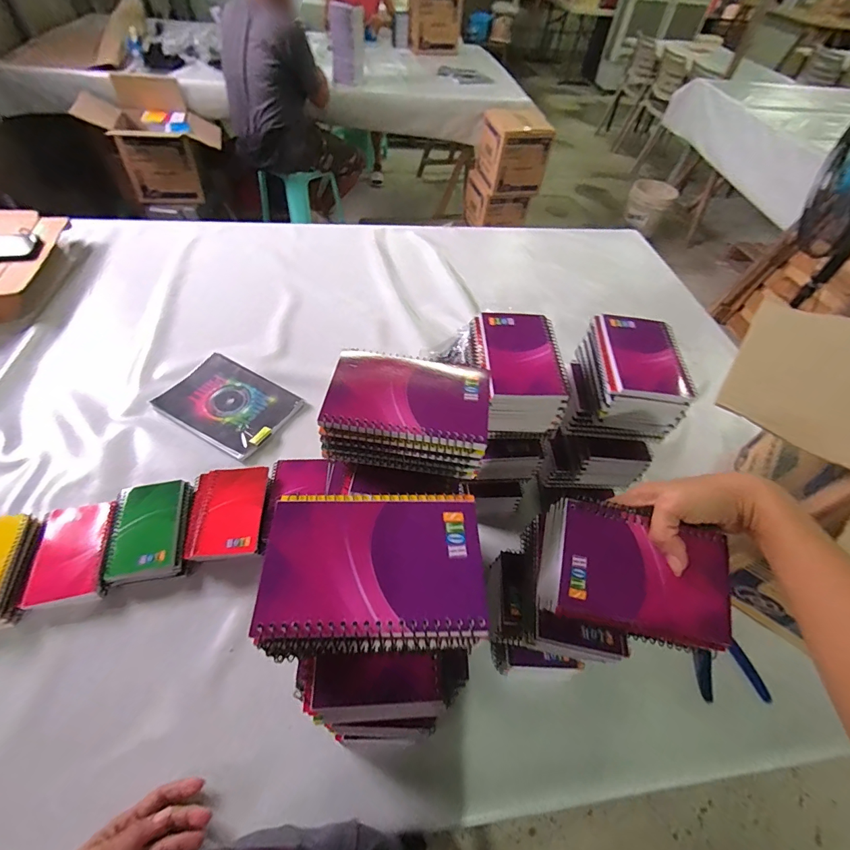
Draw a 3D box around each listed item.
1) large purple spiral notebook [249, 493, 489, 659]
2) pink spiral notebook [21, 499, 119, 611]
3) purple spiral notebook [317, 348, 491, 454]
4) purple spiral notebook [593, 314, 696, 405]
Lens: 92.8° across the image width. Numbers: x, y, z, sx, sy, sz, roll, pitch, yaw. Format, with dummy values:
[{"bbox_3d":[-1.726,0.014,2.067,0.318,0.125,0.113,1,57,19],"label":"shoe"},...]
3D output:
[{"bbox_3d":[-0.031,0.084,0.247,0.128,0.010,0.093,1,54,-5],"label":"large purple spiral notebook"},{"bbox_3d":[-0.472,0.168,0.546,0.087,0.014,0.132,-4,56,-15],"label":"pink spiral notebook"},{"bbox_3d":[-0.013,-0.022,0.332,0.128,0.012,0.083,9,53,1],"label":"purple spiral notebook"},{"bbox_3d":[0.256,-0.082,0.479,0.092,0.012,0.134,6,53,-1],"label":"purple spiral notebook"}]

